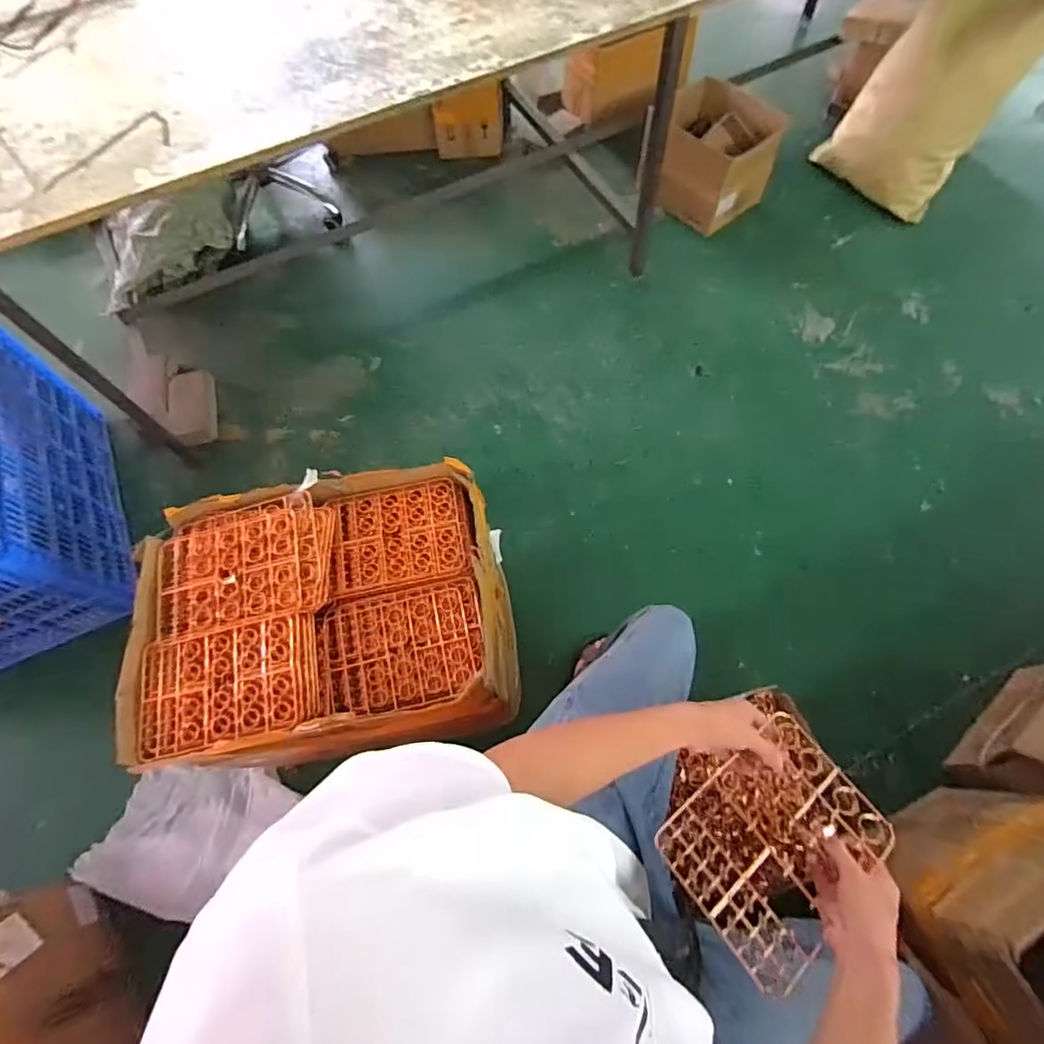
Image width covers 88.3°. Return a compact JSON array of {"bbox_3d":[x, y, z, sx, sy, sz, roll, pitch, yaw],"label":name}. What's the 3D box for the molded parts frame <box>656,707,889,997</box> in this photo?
[{"bbox_3d":[0.266,0.327,0.558,0.220,0.008,0.156,-30,63,-24],"label":"molded parts frame"}]

